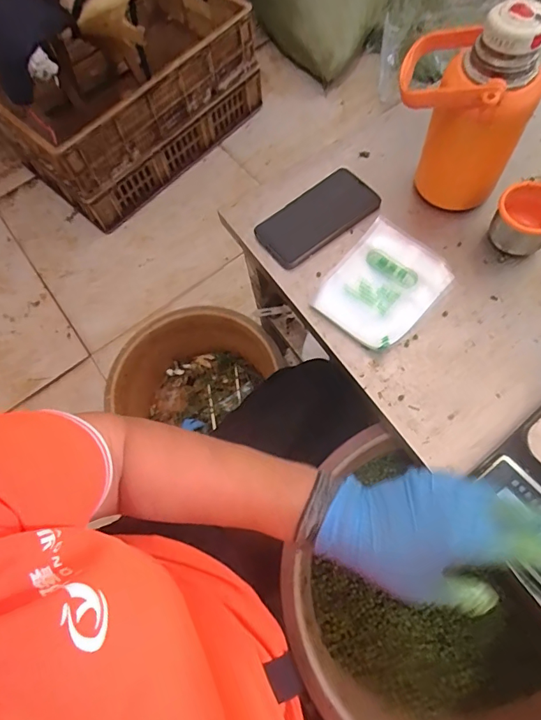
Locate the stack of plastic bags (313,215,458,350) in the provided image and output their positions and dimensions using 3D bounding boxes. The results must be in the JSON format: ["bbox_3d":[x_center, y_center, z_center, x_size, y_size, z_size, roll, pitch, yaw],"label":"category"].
[{"bbox_3d":[0.132,-0.089,0.520,0.114,0.015,0.148,41,74,18],"label":"stack of plastic bags"}]

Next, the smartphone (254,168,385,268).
[{"bbox_3d":[0.061,-0.179,0.567,0.155,0.011,0.075,-36,69,-12],"label":"smartphone"}]

